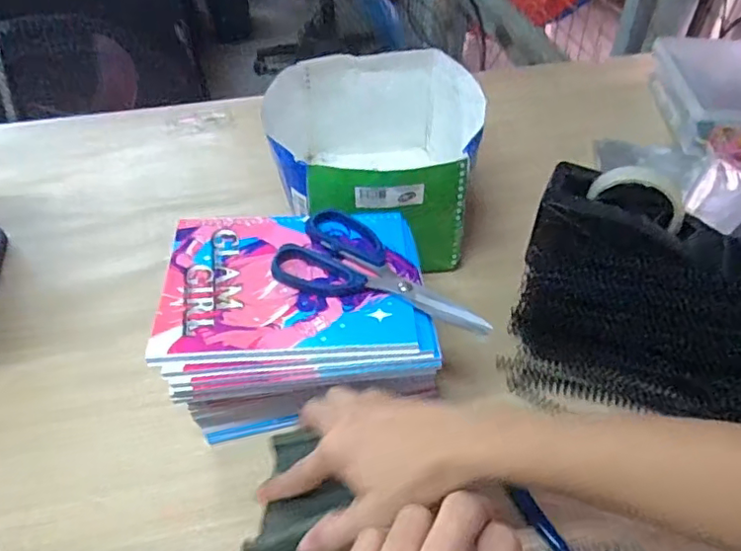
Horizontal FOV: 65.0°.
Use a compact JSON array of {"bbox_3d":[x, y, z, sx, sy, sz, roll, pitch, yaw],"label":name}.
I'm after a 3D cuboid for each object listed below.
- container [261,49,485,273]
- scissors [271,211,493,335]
[{"bbox_3d":[0.005,-0.121,0.633,0.210,0.144,0.223,-5,47,-5],"label":"container"},{"bbox_3d":[0.016,-0.007,0.466,0.171,0.016,0.086,17,49,15],"label":"scissors"}]

